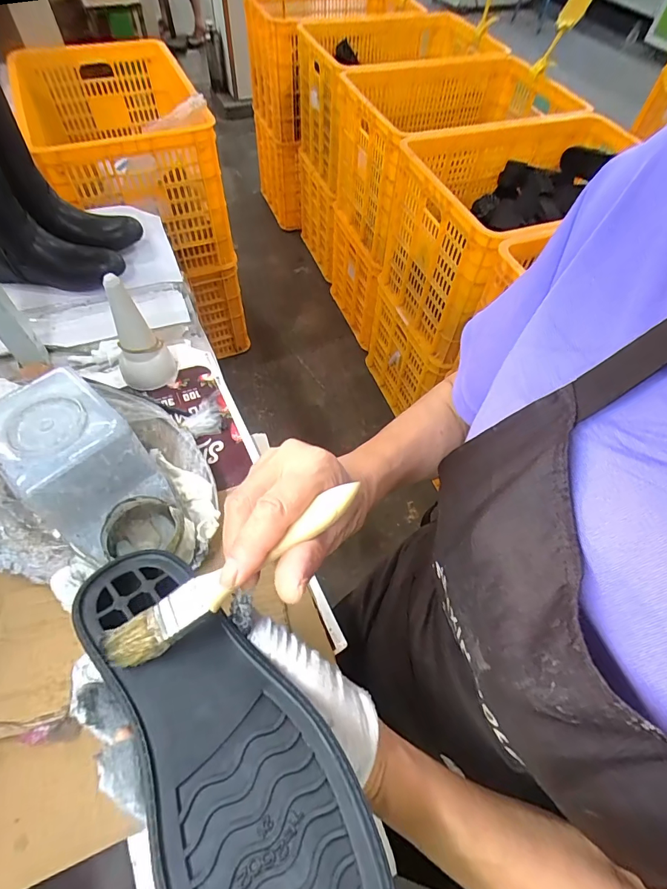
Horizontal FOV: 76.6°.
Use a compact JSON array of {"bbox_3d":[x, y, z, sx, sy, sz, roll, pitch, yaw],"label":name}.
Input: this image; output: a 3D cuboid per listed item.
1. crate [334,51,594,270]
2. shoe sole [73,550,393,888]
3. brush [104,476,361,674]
[{"bbox_3d":[0.334,-0.880,1.299,0.659,0.383,0.444,-23,62,-16],"label":"crate"},{"bbox_3d":[-0.056,0.136,0.198,0.075,0.028,0.219,-20,47,-36],"label":"shoe sole"},{"bbox_3d":[-0.050,0.065,0.215,0.144,0.005,0.021,-33,65,-8],"label":"brush"}]

